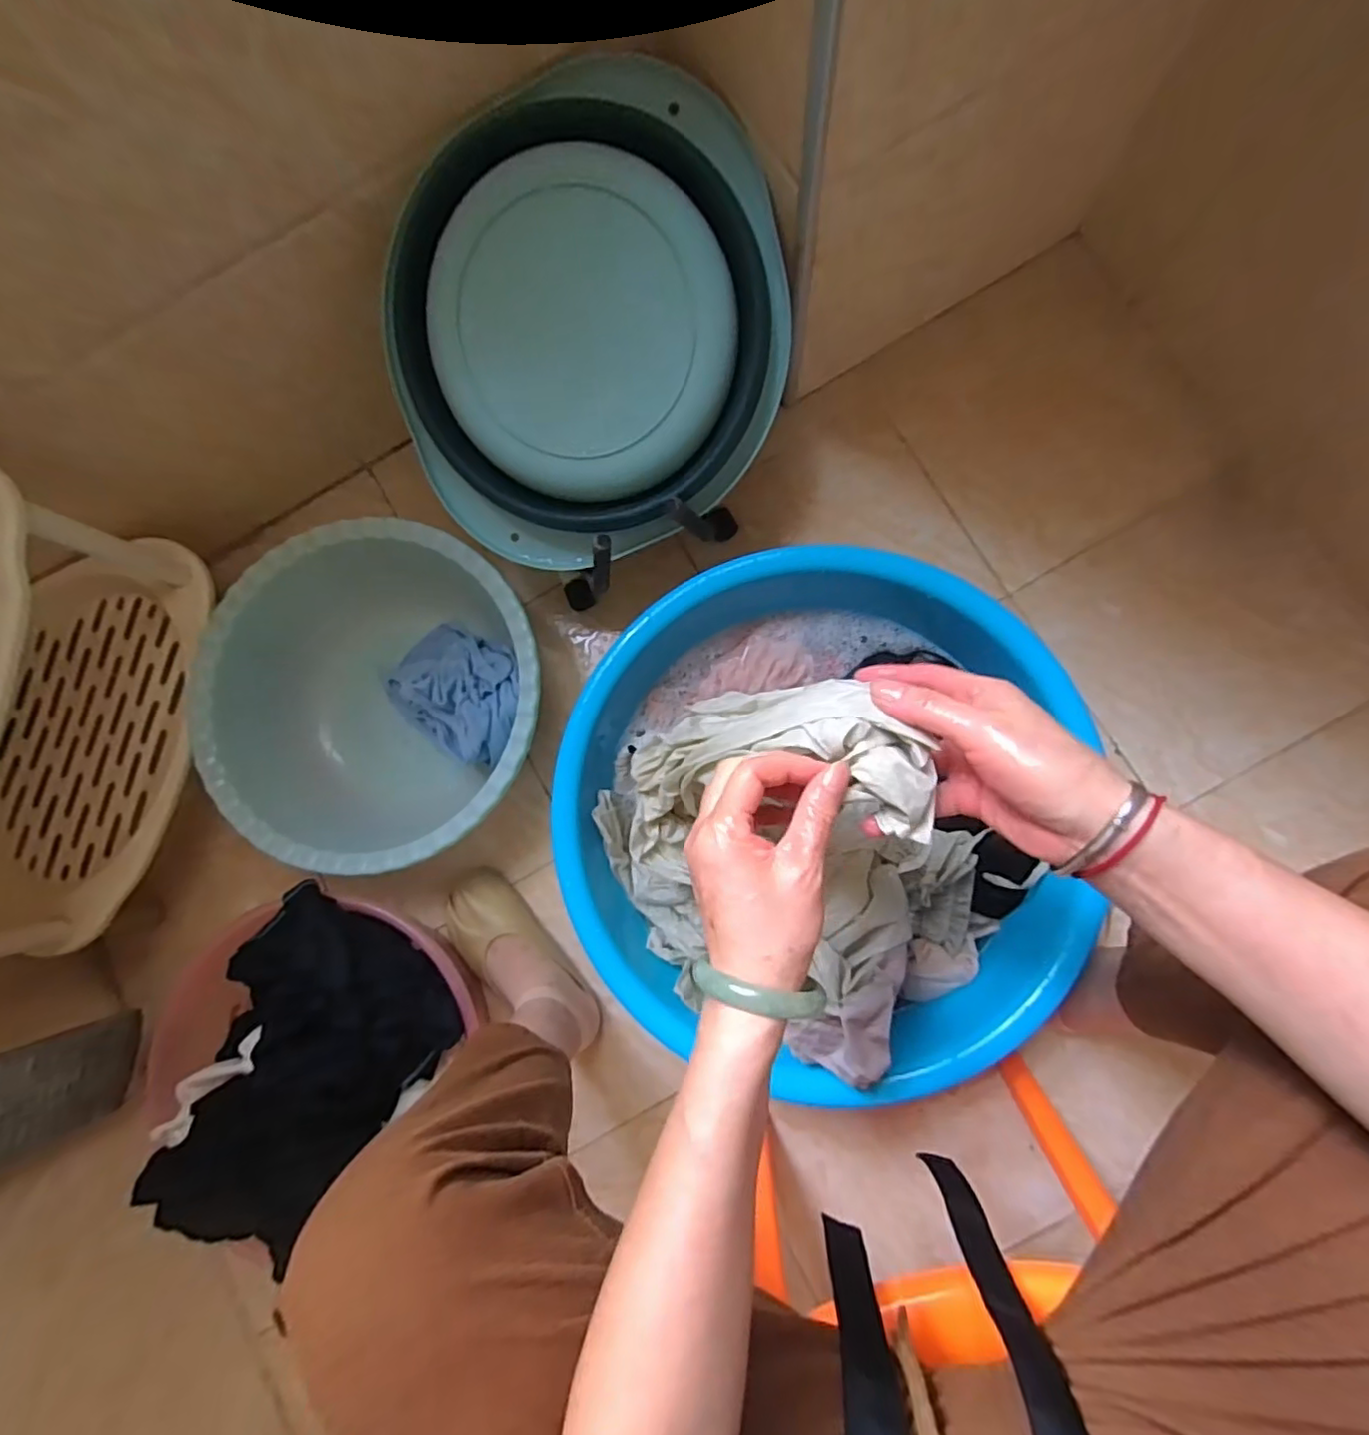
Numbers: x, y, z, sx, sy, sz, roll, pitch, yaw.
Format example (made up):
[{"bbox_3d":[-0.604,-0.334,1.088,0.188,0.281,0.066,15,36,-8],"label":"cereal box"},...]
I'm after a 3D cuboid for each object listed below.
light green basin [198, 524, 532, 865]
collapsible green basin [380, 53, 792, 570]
[{"bbox_3d":[-0.338,-0.022,0.730,0.365,0.131,0.363,-1,84,6],"label":"light green basin"},{"bbox_3d":[-0.081,-0.337,0.568,0.349,0.100,0.428,20,111,-7],"label":"collapsible green basin"}]

